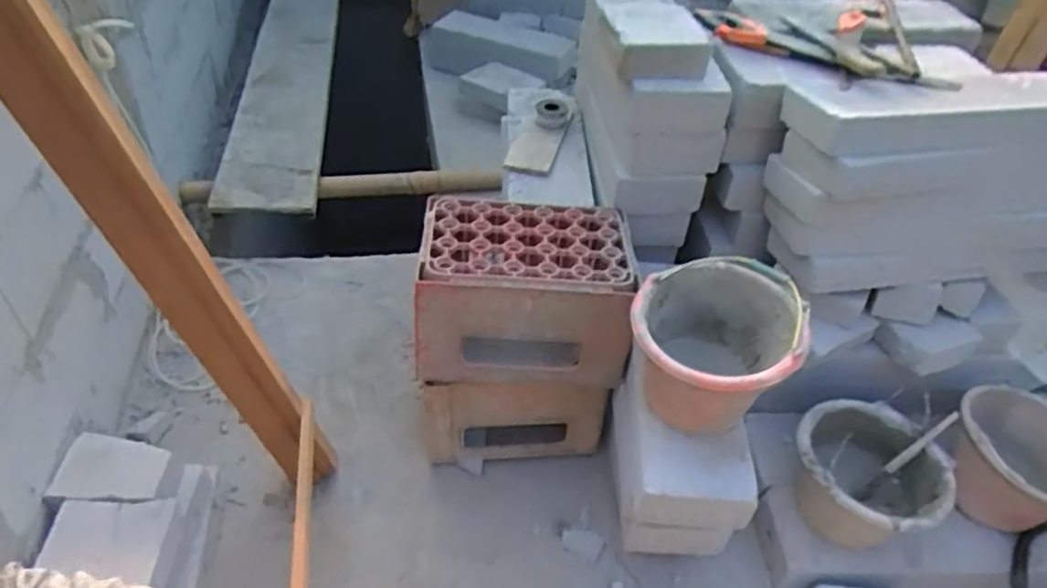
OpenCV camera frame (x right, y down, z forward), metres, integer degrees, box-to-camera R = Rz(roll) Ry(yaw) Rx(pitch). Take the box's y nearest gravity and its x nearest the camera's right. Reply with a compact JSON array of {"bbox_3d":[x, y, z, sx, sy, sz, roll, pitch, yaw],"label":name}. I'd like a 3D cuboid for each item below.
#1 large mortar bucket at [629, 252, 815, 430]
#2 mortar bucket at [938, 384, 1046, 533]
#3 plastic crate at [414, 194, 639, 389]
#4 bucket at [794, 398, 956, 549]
[{"bbox_3d":[0.341,0.102,1.272,0.289,0.214,0.315,3,44,-2],"label":"large mortar bucket"},{"bbox_3d":[1.056,0.379,1.485,0.245,0.200,0.304,-22,50,-25],"label":"mortar bucket"},{"bbox_3d":[0.004,-0.004,1.494,0.432,0.291,0.289,3,44,-2],"label":"plastic crate"},{"bbox_3d":[0.700,0.408,1.451,0.286,0.237,0.277,3,44,-2],"label":"bucket"}]

